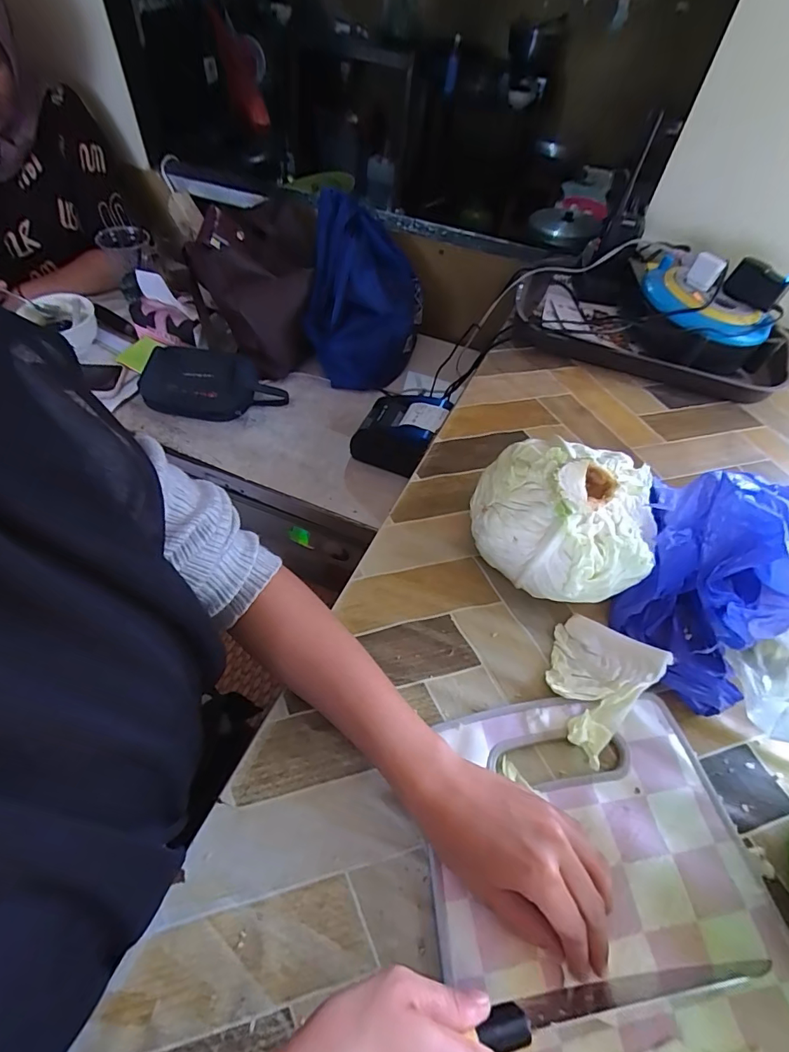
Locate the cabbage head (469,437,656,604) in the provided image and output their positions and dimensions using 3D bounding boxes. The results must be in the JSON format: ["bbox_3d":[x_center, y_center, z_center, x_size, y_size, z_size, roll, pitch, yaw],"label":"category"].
[{"bbox_3d":[0.147,0.001,0.419,0.148,0.112,0.121,10,54,2],"label":"cabbage head"}]

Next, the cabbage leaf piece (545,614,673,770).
[{"bbox_3d":[0.161,0.124,0.385,0.078,0.028,0.109,40,60,22],"label":"cabbage leaf piece"}]

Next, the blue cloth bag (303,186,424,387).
[{"bbox_3d":[-0.051,-0.397,0.814,0.184,0.226,0.213,9,54,1],"label":"blue cloth bag"}]

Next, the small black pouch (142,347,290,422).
[{"bbox_3d":[-0.305,-0.248,0.806,0.228,0.051,0.136,2,54,-4],"label":"small black pouch"}]

